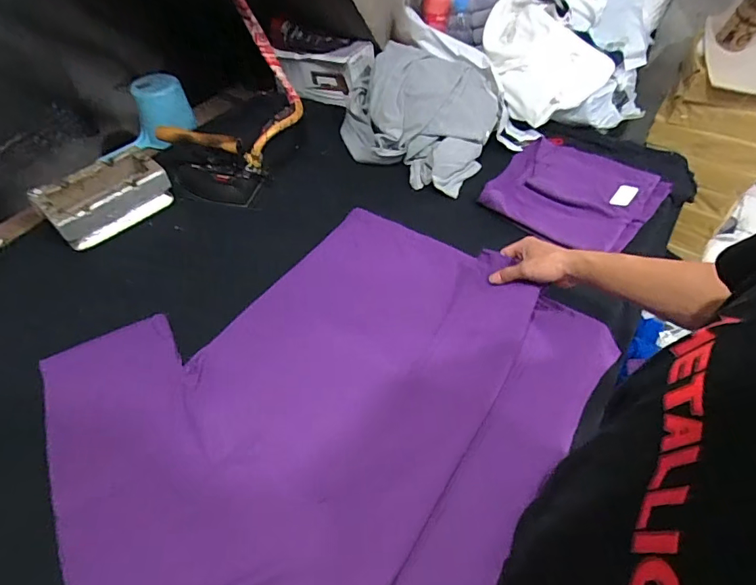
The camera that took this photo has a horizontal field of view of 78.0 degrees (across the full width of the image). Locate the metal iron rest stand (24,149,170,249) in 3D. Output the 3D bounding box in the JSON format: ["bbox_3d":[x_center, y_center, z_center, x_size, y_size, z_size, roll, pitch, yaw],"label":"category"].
[{"bbox_3d":[-0.532,-0.188,0.919,0.224,0.079,0.126,-35,59,-23],"label":"metal iron rest stand"}]

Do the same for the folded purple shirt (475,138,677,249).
[{"bbox_3d":[0.379,-0.192,0.919,0.289,0.044,0.263,32,59,24],"label":"folded purple shirt"}]

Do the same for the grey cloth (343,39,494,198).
[{"bbox_3d":[0.083,-0.387,0.999,0.332,0.143,0.303,9,52,8],"label":"grey cloth"}]

